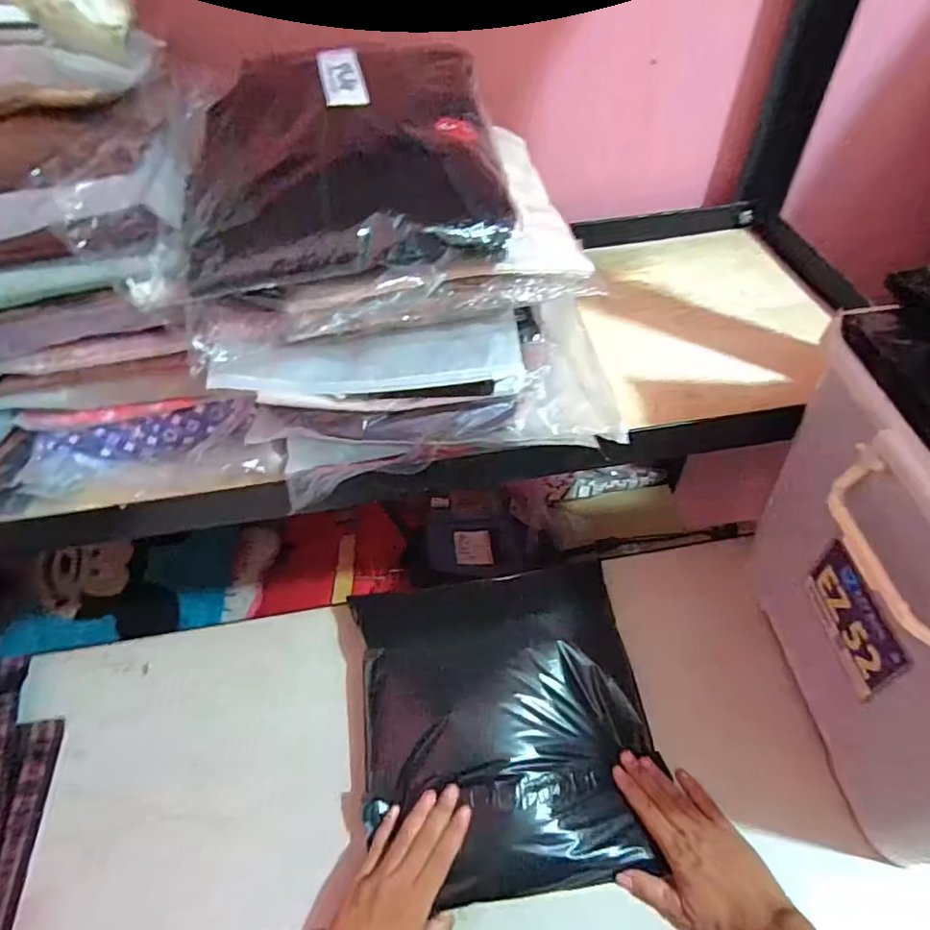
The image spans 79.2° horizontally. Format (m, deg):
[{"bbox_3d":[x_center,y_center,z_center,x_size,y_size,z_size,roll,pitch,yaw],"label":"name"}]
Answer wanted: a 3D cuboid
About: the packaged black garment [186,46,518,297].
[{"bbox_3d":[-0.093,-0.247,0.444,0.233,0.076,0.238,-8,51,-3],"label":"packaged black garment"}]

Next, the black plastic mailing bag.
[{"bbox_3d":[0.044,0.236,0.543,0.271,0.043,0.279,-2,52,-13],"label":"black plastic mailing bag"}]

